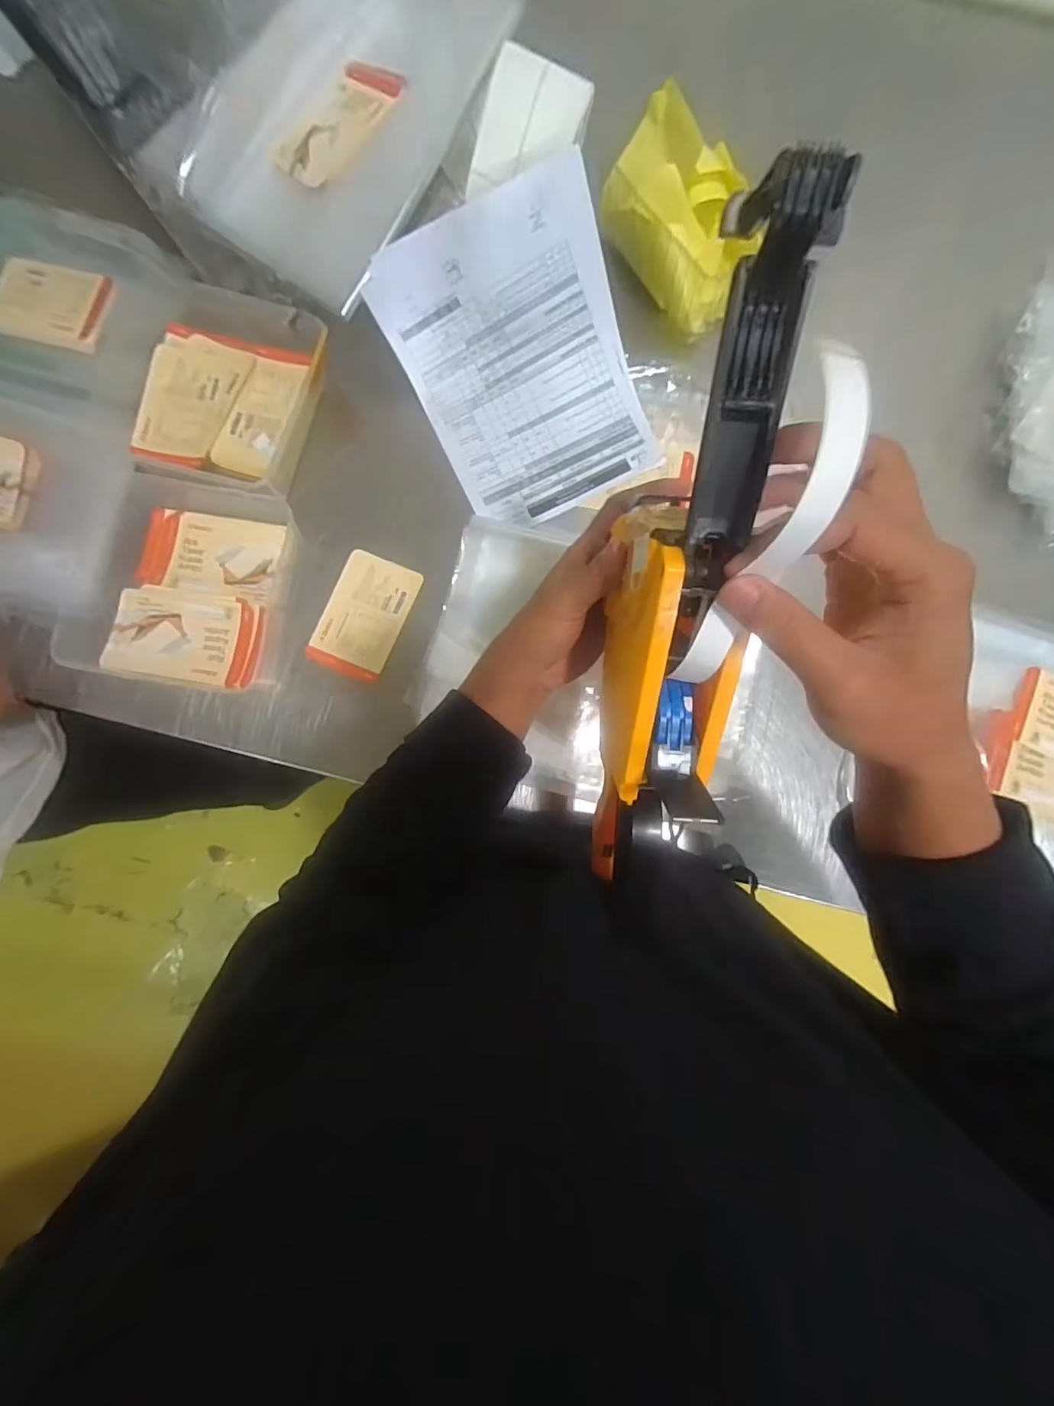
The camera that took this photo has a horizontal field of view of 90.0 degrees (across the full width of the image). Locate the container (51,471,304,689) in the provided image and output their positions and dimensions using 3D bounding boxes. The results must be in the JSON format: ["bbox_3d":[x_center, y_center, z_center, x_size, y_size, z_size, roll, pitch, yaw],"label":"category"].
[{"bbox_3d":[-0.346,-0.121,0.536,0.198,0.059,0.211,14,85,1],"label":"container"}]

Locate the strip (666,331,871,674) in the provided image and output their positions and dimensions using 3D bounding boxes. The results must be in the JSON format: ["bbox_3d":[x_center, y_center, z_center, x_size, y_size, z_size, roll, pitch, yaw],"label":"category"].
[{"bbox_3d":[0.092,-0.058,0.209,0.022,0.137,0.030,19,45,1],"label":"strip"}]

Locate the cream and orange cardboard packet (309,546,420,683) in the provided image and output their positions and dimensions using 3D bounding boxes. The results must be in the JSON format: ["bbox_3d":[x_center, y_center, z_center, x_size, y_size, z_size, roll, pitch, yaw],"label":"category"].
[{"bbox_3d":[-0.174,-0.094,0.563,0.084,0.013,0.130,23,85,2],"label":"cream and orange cardboard packet"}]

